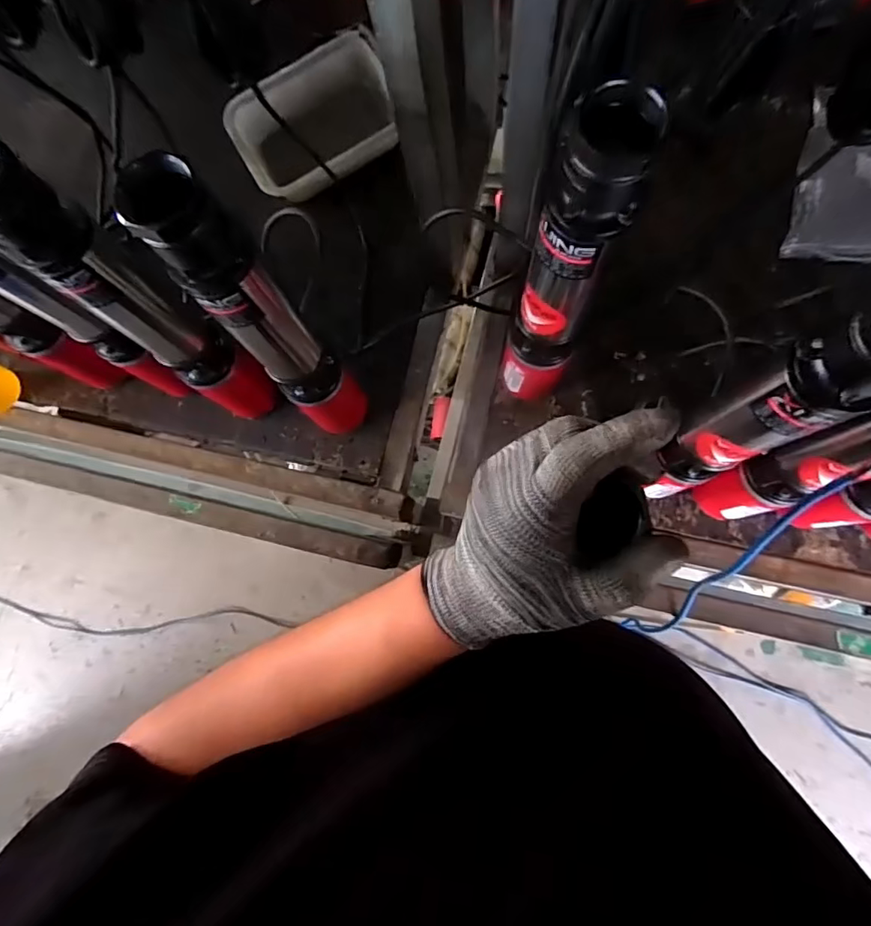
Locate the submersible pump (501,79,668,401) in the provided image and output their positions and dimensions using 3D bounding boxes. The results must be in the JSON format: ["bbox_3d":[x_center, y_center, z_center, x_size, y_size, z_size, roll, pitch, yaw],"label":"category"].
[{"bbox_3d":[0.114,-0.151,0.493,0.065,0.405,0.062,25,84,8],"label":"submersible pump"}]

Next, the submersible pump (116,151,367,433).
[{"bbox_3d":[-0.150,-0.117,0.538,0.078,0.443,0.080,-42,80,-2],"label":"submersible pump"}]

